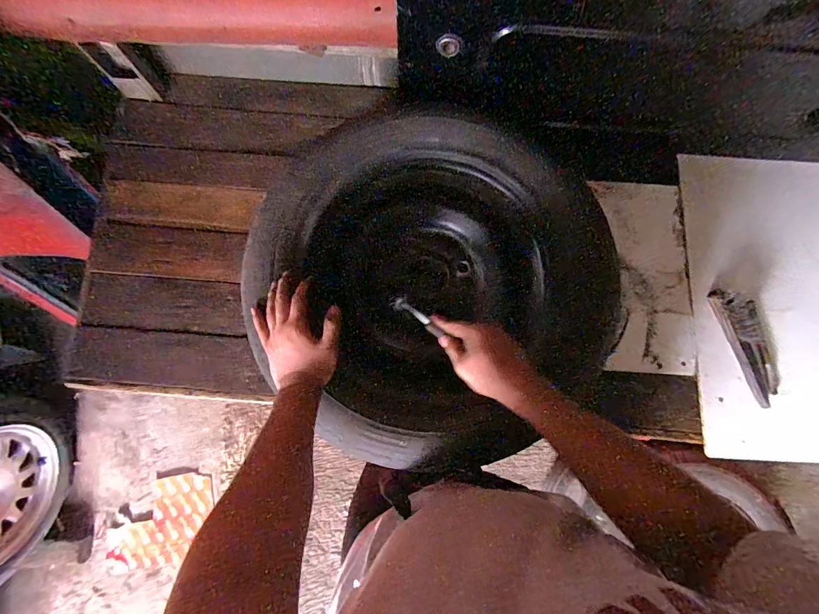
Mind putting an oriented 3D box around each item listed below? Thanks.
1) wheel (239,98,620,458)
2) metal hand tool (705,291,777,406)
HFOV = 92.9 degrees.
[{"bbox_3d":[0.054,-0.044,0.598,0.531,0.133,0.526,0,77,-1],"label":"wheel"},{"bbox_3d":[0.602,0.064,0.685,0.066,0.029,0.208,-20,78,-6],"label":"metal hand tool"}]

